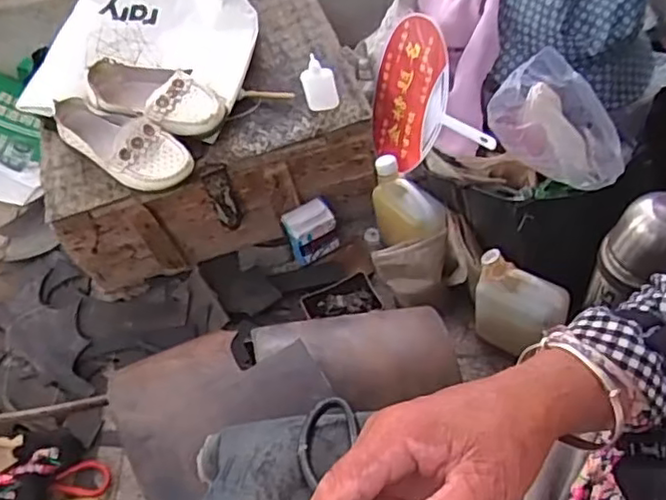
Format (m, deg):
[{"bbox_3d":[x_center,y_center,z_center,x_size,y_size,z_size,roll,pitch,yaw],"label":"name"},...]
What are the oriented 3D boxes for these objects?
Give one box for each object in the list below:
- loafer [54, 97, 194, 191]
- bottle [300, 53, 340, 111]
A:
[{"bbox_3d":[-0.293,-0.147,0.893,0.211,0.062,0.078,21,58,24],"label":"loafer"},{"bbox_3d":[-0.018,-0.226,0.874,0.047,0.096,0.021,-10,51,2],"label":"bottle"}]

